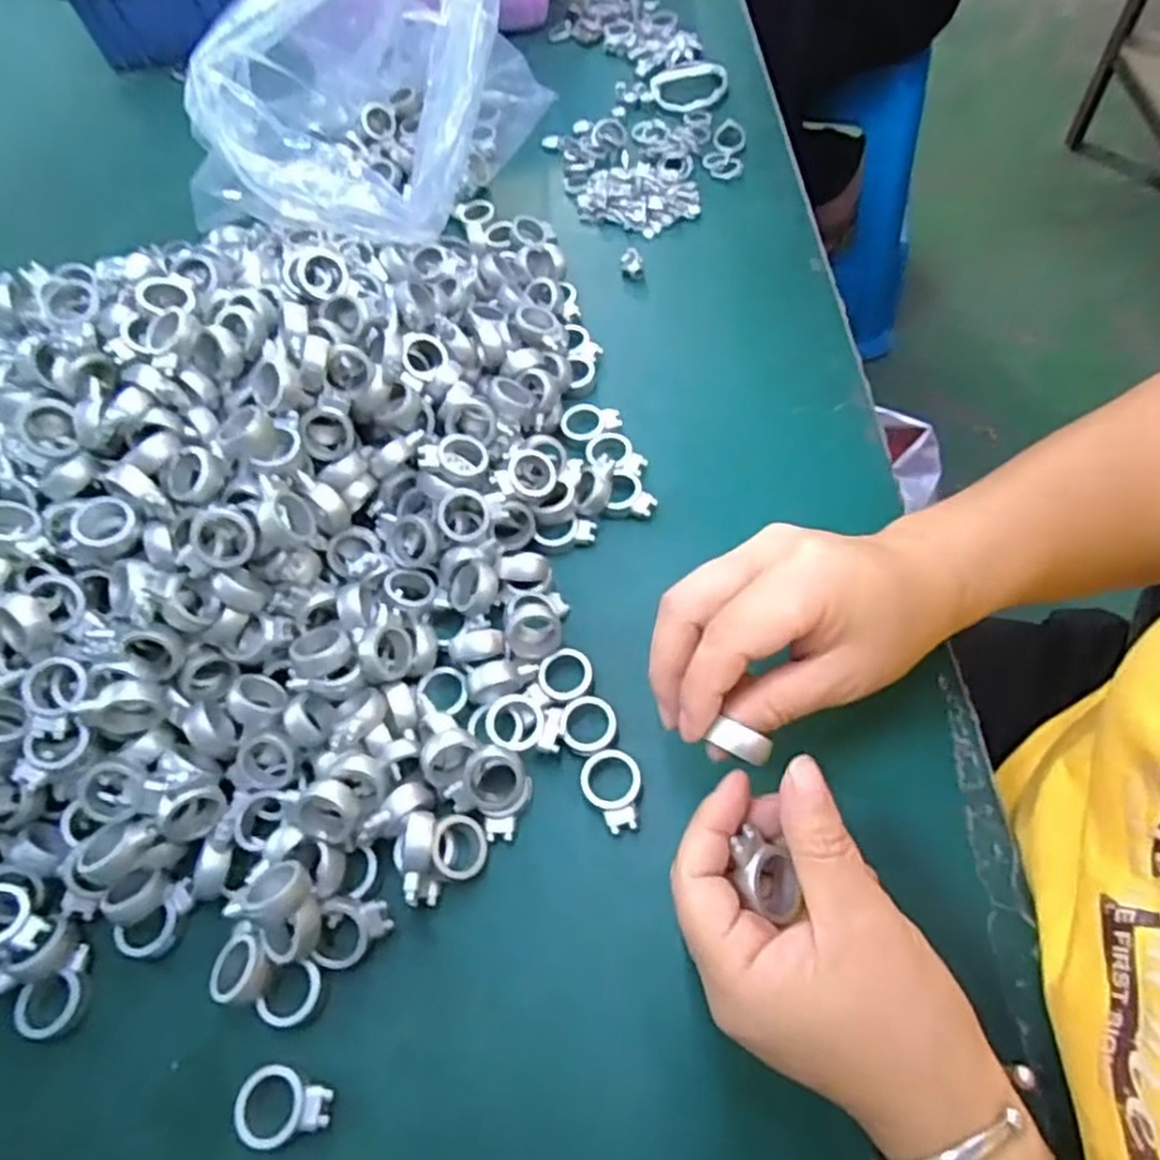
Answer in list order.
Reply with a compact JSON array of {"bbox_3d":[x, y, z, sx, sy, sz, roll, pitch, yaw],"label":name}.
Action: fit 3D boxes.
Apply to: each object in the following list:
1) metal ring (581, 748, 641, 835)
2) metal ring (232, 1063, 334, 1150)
[{"bbox_3d":[0.015,0.091,0.325,0.025,0.007,0.035,-16,60,-3],"label":"metal ring"},{"bbox_3d":[-0.112,0.198,0.279,0.035,0.007,0.025,4,61,9],"label":"metal ring"}]

